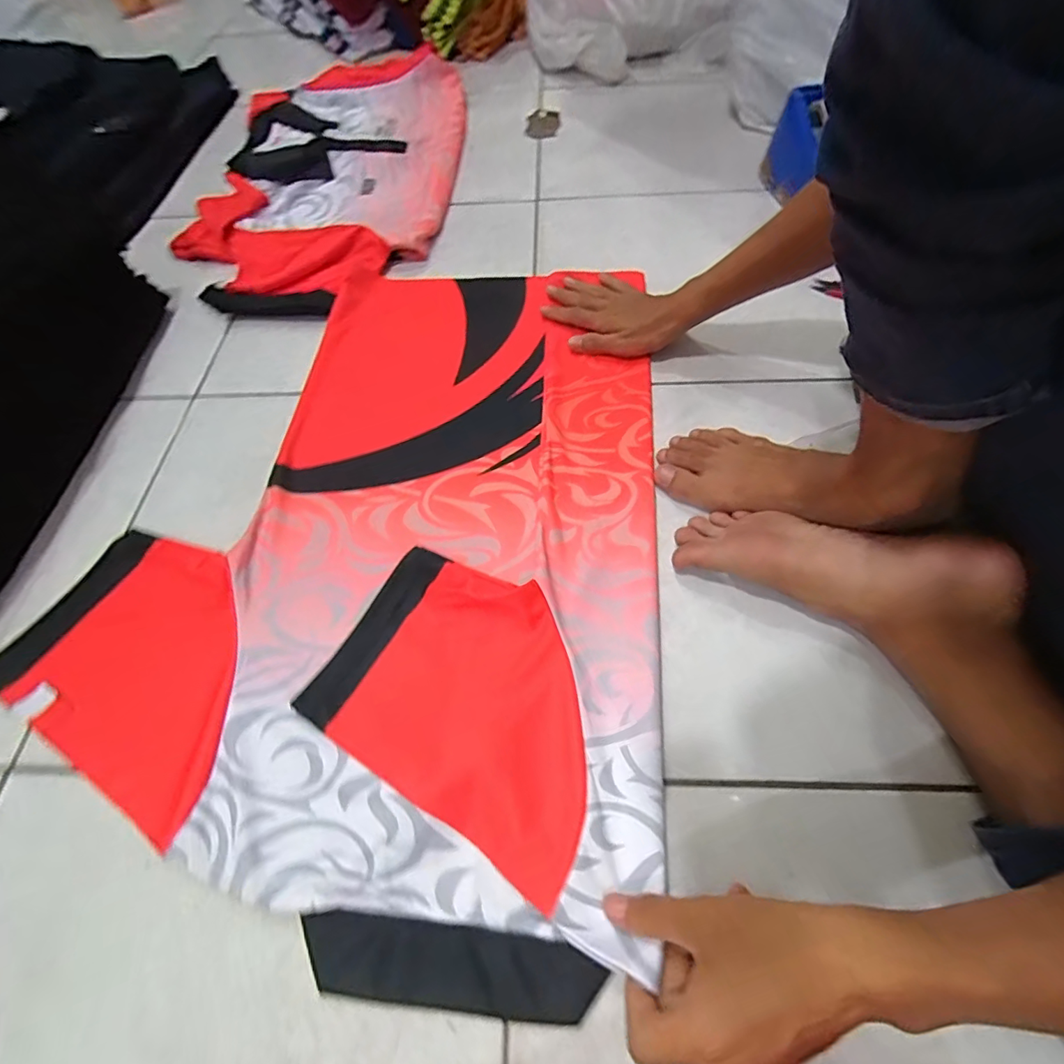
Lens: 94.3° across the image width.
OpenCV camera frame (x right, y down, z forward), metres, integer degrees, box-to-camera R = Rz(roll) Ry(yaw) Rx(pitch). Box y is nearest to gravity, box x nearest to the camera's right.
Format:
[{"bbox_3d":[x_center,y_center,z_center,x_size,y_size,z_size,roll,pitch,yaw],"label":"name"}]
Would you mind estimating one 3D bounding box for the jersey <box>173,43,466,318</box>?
[{"bbox_3d":[-0.331,-0.607,0.807,0.412,0.046,0.713,-2,60,3],"label":"jersey"}]

